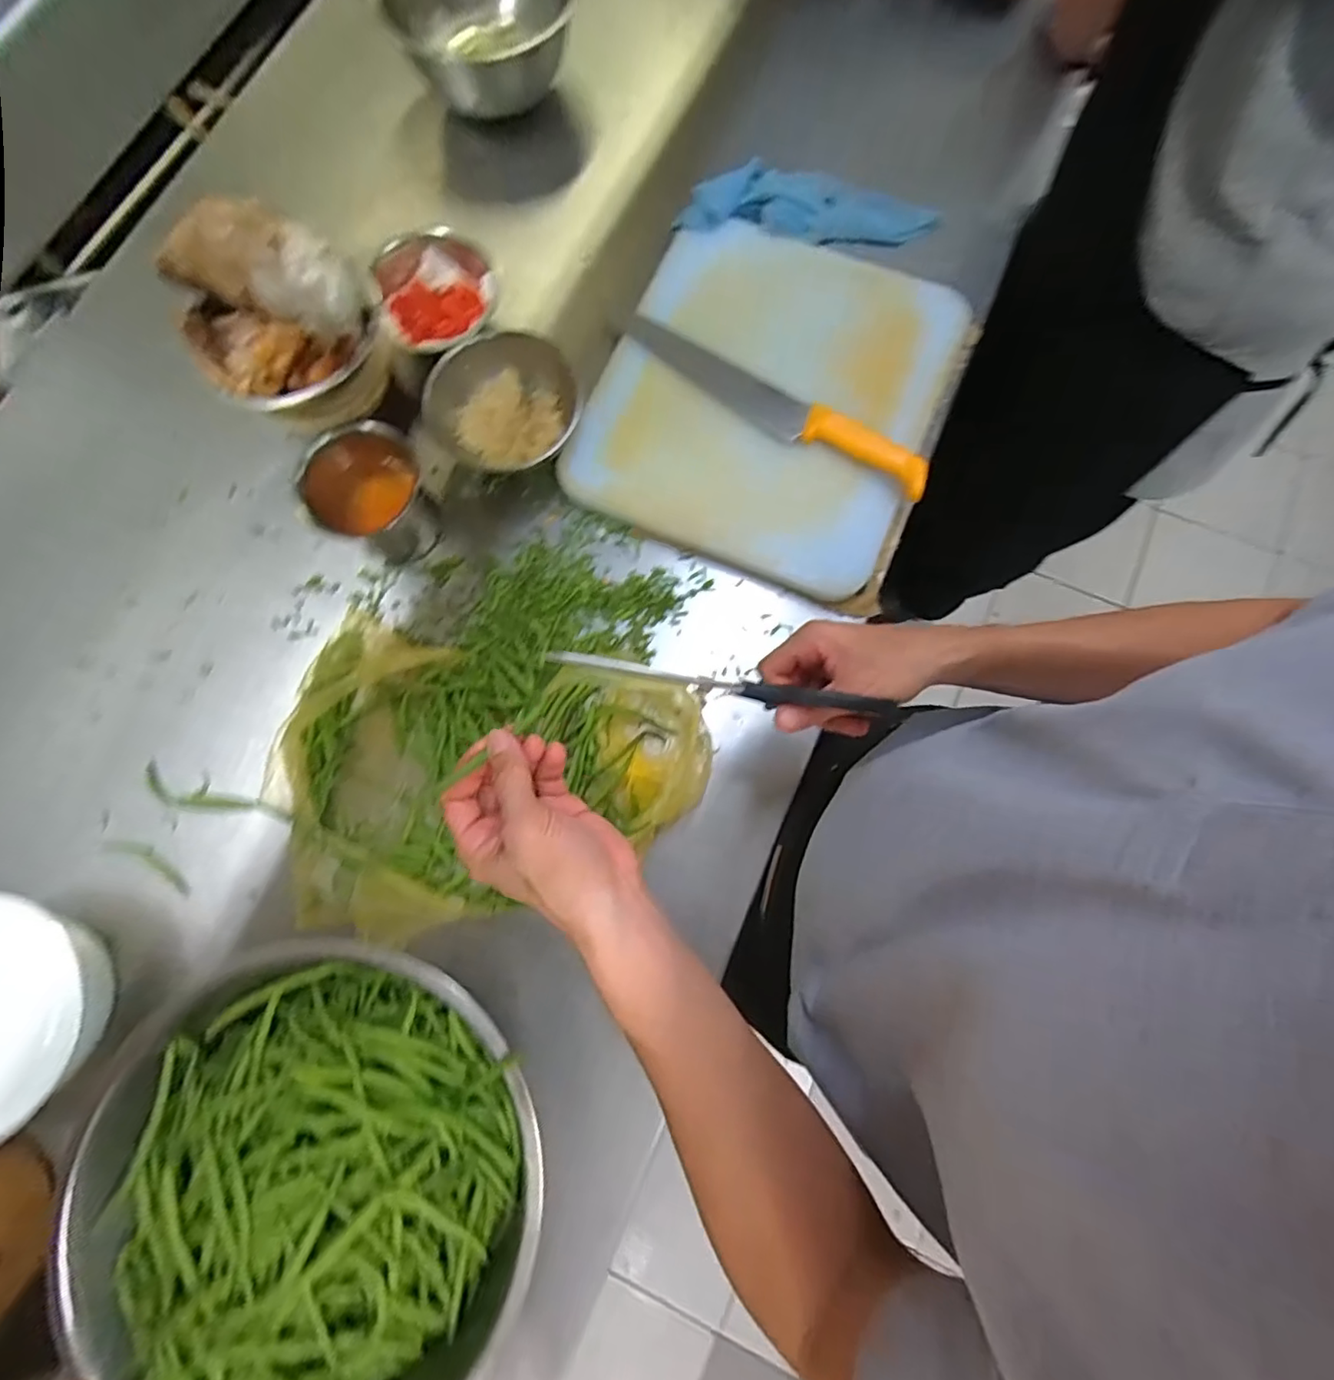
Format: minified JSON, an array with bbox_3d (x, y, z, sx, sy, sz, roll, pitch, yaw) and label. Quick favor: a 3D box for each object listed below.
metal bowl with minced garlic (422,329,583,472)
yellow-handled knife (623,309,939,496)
[{"bbox_3d":[-0.166,-0.297,0.626,0.133,0.071,0.129,0,78,1],"label":"metal bowl with minced garlic"},{"bbox_3d":[0.106,-0.300,0.620,0.355,0.031,0.048,31,80,7],"label":"yellow-handled knife"}]

